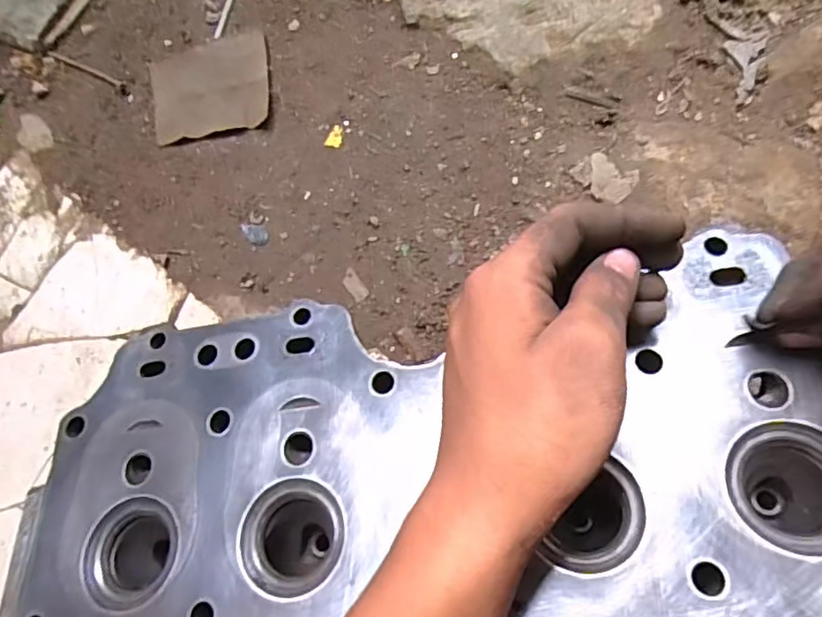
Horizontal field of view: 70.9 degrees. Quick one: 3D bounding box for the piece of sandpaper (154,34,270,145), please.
[{"bbox_3d":[-0.156,-0.172,0.447,0.093,0.004,0.077,-9,83,7],"label":"piece of sandpaper"}]

